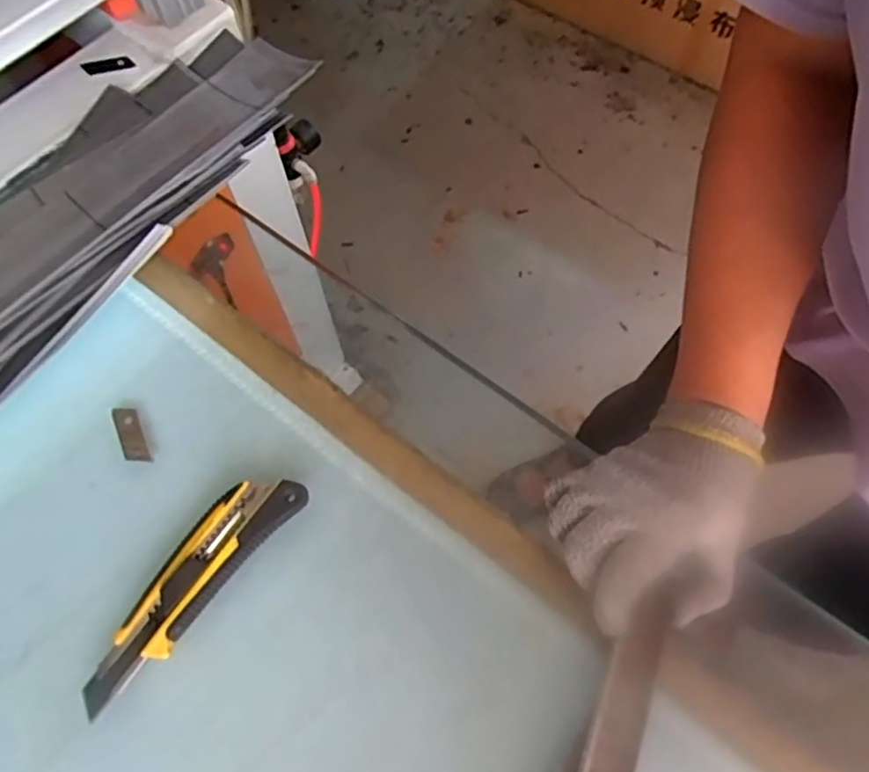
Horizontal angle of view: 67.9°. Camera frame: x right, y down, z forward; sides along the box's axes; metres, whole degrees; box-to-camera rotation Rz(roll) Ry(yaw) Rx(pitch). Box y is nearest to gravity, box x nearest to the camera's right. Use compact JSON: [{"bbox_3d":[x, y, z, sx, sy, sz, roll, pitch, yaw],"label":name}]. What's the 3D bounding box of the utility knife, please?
[{"bbox_3d":[-0.147,0.118,0.391,0.040,0.023,0.161,37,73,17],"label":"utility knife"}]

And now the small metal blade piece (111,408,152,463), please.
[{"bbox_3d":[-0.209,0.033,0.440,0.019,0.006,0.049,-27,68,-8],"label":"small metal blade piece"}]

